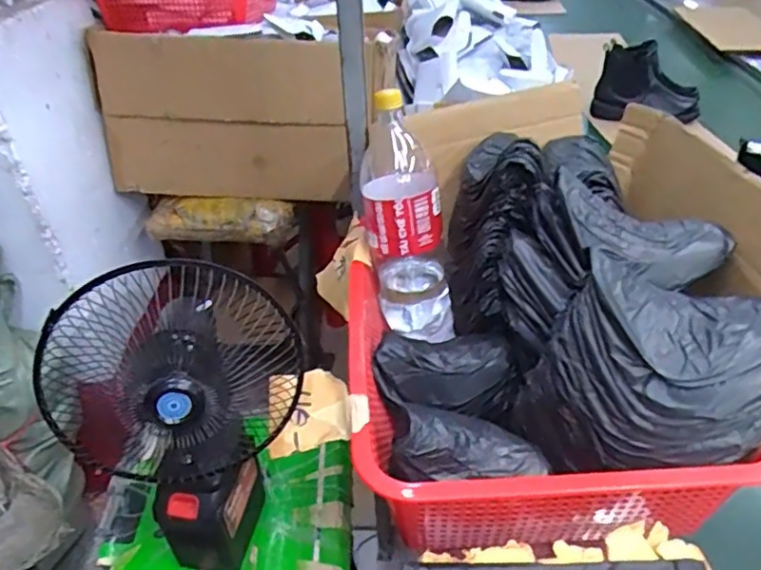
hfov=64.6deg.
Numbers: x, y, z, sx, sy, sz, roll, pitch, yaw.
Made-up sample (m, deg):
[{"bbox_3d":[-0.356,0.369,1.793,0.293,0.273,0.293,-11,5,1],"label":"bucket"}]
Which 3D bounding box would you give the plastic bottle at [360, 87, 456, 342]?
[{"bbox_3d":[0.032,-0.083,0.752,0.102,0.282,0.120,-5,37,-3],"label":"plastic bottle"}]

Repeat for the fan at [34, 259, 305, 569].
[{"bbox_3d":[-0.170,0.155,0.584,0.182,0.395,0.119,4,38,9],"label":"fan"}]

